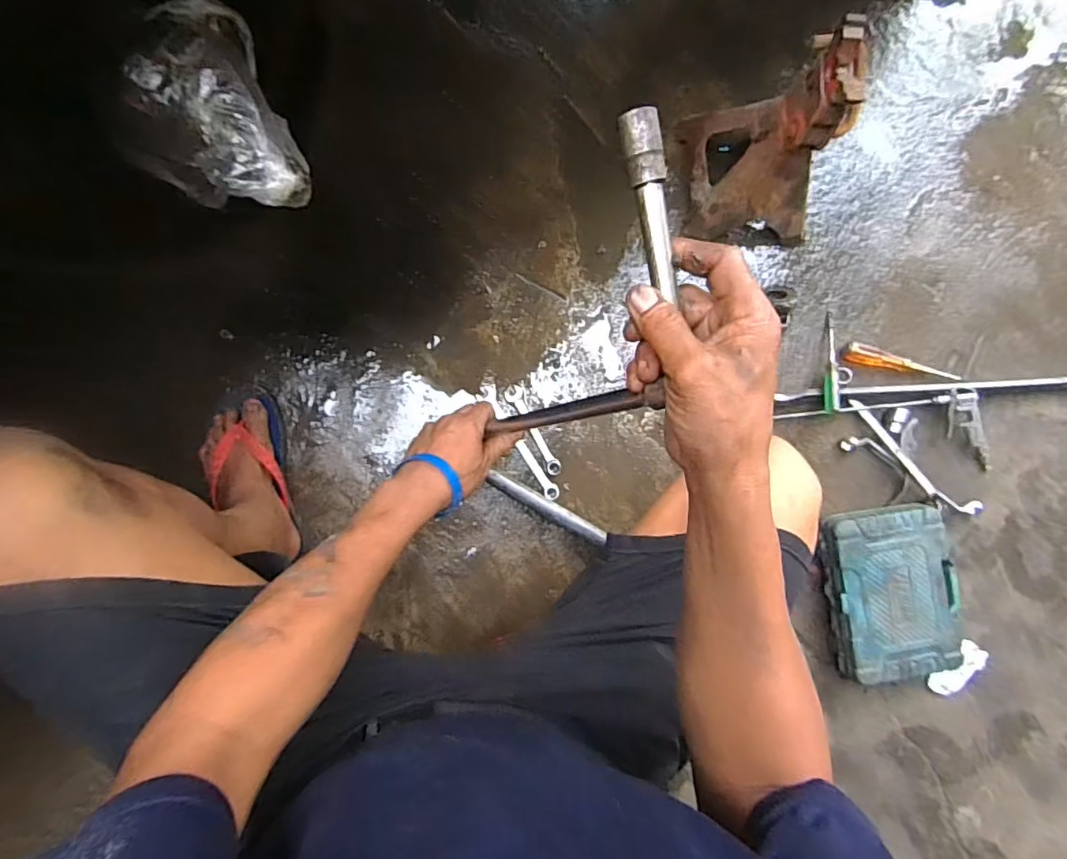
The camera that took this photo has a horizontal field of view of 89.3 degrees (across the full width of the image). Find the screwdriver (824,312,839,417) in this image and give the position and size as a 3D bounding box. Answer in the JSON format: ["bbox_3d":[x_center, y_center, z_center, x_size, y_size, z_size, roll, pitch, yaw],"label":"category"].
[{"bbox_3d":[0.463,-0.104,0.838,0.025,0.024,0.169,12,68,-3],"label":"screwdriver"}]

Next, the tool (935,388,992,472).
[{"bbox_3d":[0.683,0.004,0.849,0.063,0.025,0.143,-27,90,-4],"label":"tool"}]

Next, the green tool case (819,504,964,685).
[{"bbox_3d":[0.539,0.242,0.817,0.193,0.053,0.246,-8,88,-4],"label":"green tool case"}]

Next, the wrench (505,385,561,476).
[{"bbox_3d":[0.002,0.003,0.815,0.026,0.007,0.145,-30,90,-4],"label":"wrench"}]

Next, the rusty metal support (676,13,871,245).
[{"bbox_3d":[0.334,-0.391,0.731,0.192,0.251,0.185,0,88,-3],"label":"rusty metal support"}]

